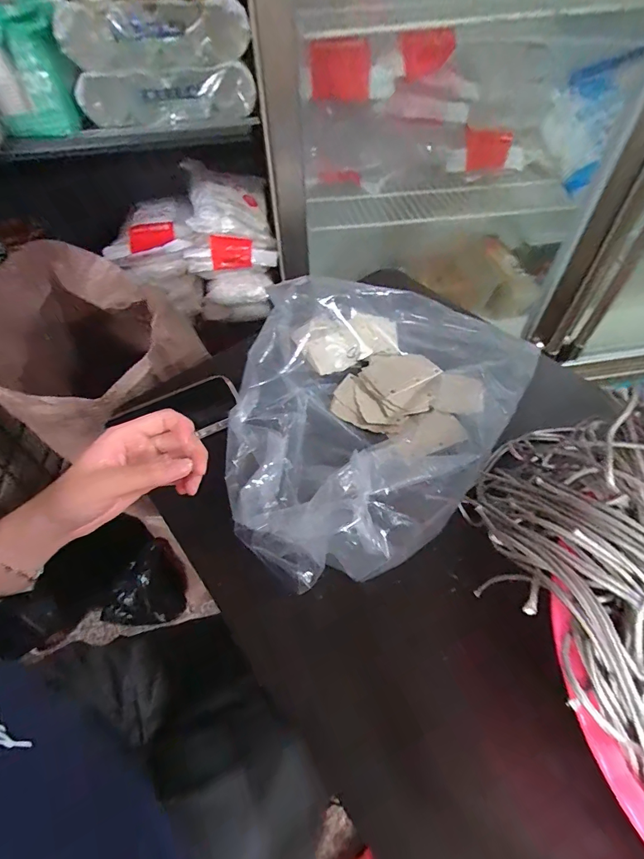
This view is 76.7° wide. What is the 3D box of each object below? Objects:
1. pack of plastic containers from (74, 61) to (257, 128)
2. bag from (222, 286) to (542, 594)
[{"bbox_3d":[-0.249,-0.539,0.664,0.278,0.069,0.060,-11,55,-5],"label":"pack of plastic containers"},{"bbox_3d":[0.039,-0.047,0.474,0.321,0.069,0.421,31,62,23],"label":"bag"}]

